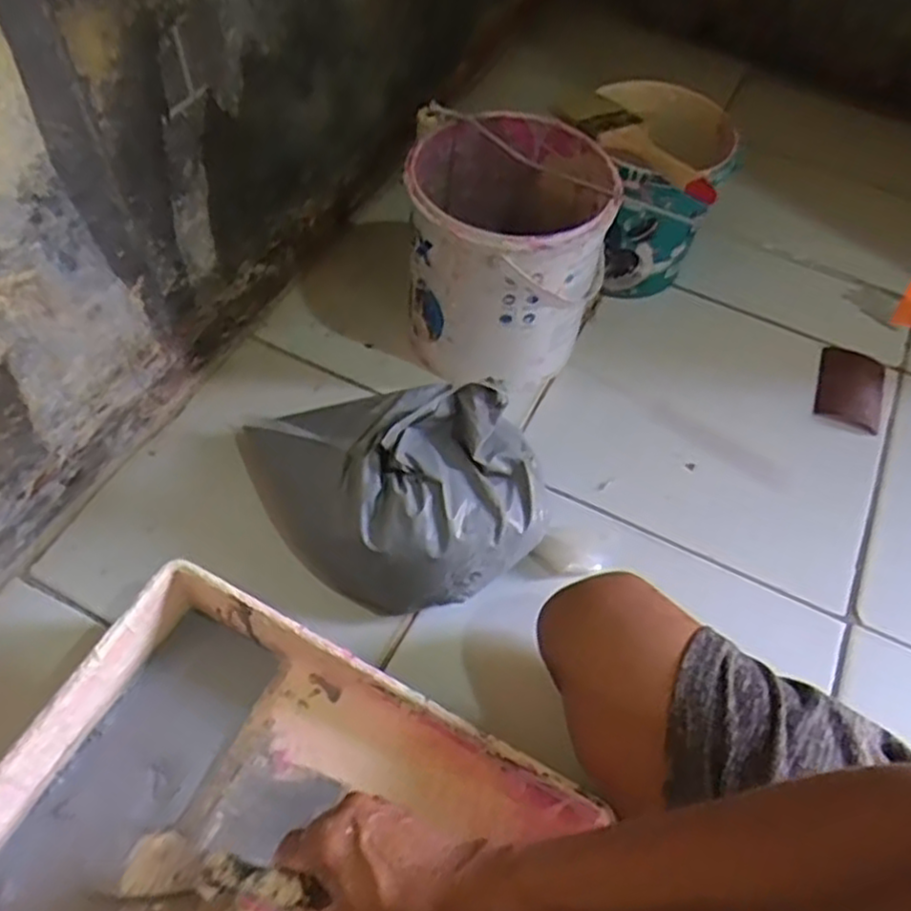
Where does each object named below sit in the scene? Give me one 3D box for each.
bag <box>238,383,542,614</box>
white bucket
[{"bbox_3d":[-0.059,0.009,0.598,0.254,0.140,0.162,29,59,15],"label":"bag"},{"bbox_3d":[0.046,-0.187,0.707,0.172,0.189,0.182,2,56,-2],"label":"white bucket"}]

